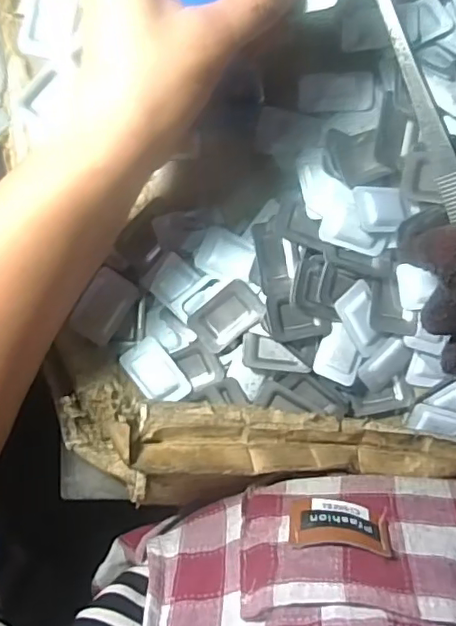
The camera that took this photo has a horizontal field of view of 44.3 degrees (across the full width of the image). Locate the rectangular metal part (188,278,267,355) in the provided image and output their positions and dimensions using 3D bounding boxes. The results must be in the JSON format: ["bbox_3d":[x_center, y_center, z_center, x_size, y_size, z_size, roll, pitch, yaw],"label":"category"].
[{"bbox_3d":[-0.001,0.002,0.313,0.039,0.008,0.027,-41,93,-4],"label":"rectangular metal part"}]

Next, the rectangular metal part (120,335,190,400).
[{"bbox_3d":[-0.041,0.035,0.321,0.025,0.007,0.039,-38,93,-4],"label":"rectangular metal part"}]

